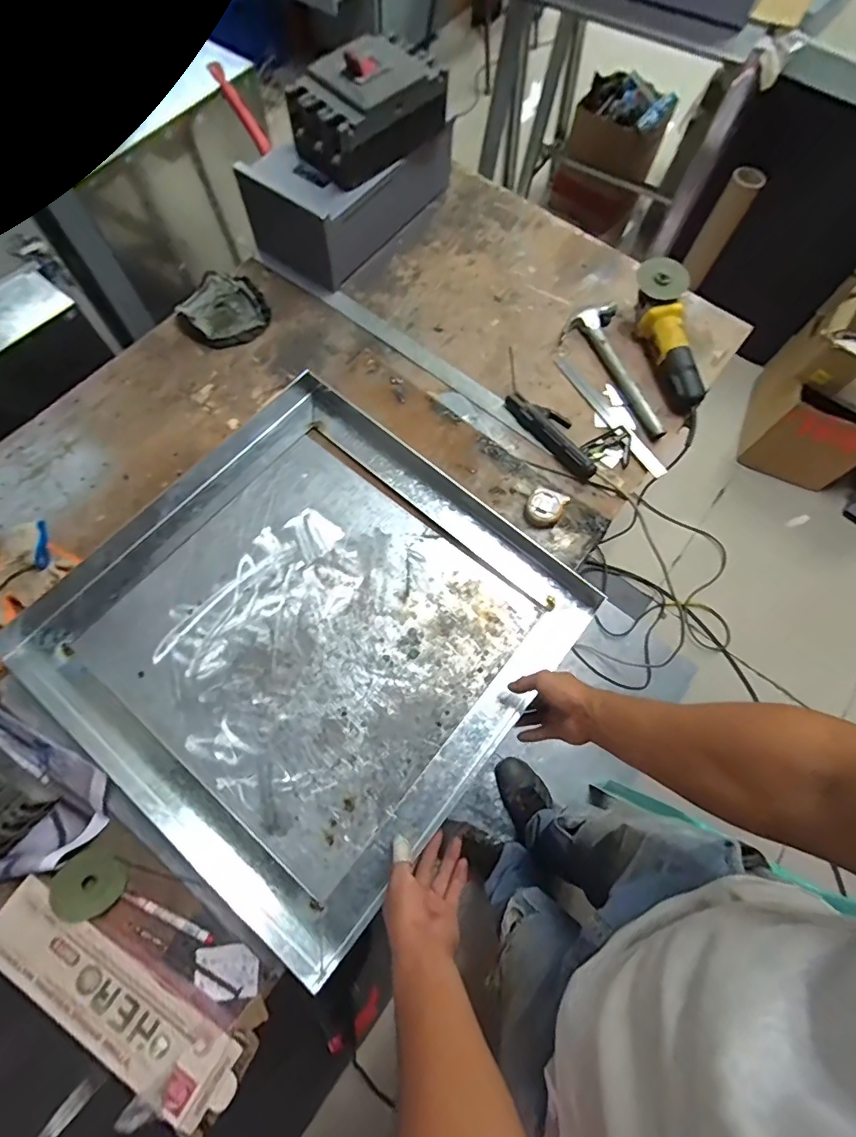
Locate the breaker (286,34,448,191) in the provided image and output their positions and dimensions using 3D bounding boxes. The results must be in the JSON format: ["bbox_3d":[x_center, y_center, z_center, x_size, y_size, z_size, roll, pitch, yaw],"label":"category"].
[{"bbox_3d":[-0.104,-0.825,0.858,0.262,0.116,0.148,-41,76,-15],"label":"breaker"}]

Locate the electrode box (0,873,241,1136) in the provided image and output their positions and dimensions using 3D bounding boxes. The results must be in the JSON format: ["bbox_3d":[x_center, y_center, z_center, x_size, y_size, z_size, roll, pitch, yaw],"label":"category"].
[{"bbox_3d":[-0.359,0.486,0.545,0.326,0.031,0.075,31,71,9],"label":"electrode box"}]

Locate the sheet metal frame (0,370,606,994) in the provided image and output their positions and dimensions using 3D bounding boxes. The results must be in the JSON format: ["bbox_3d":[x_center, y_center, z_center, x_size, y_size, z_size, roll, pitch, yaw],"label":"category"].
[{"bbox_3d":[-0.174,0.073,0.718,0.647,0.086,0.635,38,73,13],"label":"sheet metal frame"}]

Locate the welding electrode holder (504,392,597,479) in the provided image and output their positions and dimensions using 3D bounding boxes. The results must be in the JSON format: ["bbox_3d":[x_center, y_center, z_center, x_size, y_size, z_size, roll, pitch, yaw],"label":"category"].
[{"bbox_3d":[0.227,-0.247,0.847,0.068,0.030,0.200,-39,76,-15],"label":"welding electrode holder"}]

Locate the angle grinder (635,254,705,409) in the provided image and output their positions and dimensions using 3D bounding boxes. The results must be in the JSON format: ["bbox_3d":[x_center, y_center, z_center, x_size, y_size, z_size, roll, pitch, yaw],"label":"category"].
[{"bbox_3d":[0.453,-0.433,0.899,0.095,0.073,0.290,-10,82,-4],"label":"angle grinder"}]

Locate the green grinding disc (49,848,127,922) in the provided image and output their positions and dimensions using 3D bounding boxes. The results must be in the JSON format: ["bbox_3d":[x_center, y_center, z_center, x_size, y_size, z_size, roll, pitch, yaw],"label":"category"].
[{"bbox_3d":[-0.420,0.391,0.596,0.074,0.006,0.072,16,51,-20],"label":"green grinding disc"}]

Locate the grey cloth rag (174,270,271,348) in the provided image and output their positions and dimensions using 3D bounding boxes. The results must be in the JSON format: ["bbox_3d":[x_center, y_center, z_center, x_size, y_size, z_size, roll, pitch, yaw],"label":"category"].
[{"bbox_3d":[-0.401,-0.505,0.933,0.161,0.027,0.168,-26,73,-11],"label":"grey cloth rag"}]

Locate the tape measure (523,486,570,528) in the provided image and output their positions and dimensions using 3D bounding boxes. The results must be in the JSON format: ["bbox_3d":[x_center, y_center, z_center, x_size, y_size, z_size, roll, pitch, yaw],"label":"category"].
[{"bbox_3d":[0.191,-0.102,0.788,0.058,0.029,0.059,27,71,8],"label":"tape measure"}]

